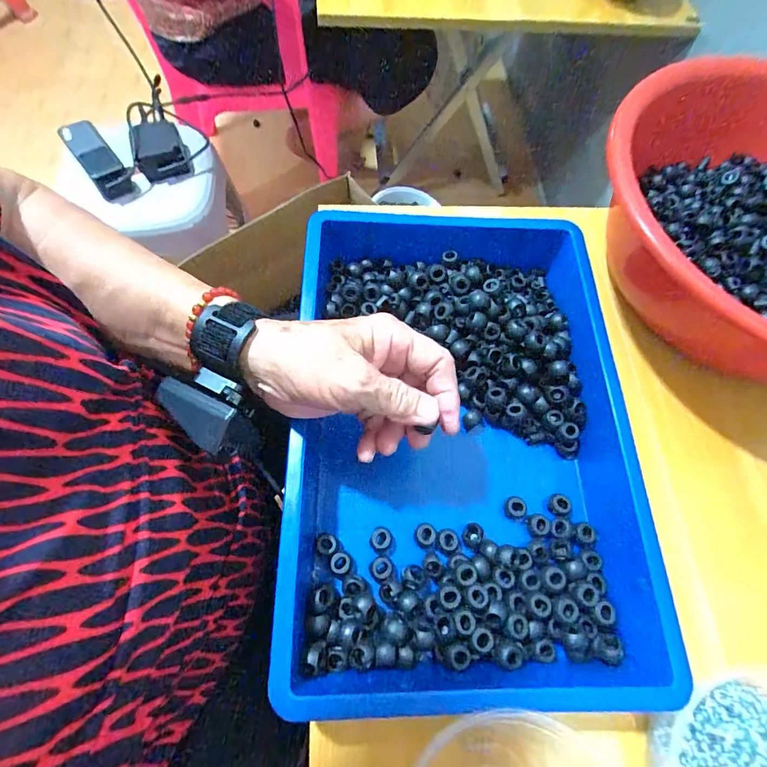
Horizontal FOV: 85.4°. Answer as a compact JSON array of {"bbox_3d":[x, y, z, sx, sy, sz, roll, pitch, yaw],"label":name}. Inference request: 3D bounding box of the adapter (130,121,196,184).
[{"bbox_3d":[-0.378,-0.397,0.710,0.084,0.038,0.104,-17,69,-10],"label":"adapter"}]

